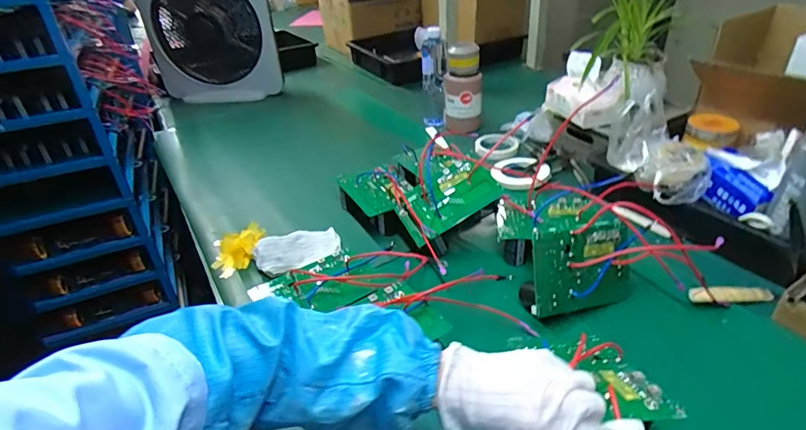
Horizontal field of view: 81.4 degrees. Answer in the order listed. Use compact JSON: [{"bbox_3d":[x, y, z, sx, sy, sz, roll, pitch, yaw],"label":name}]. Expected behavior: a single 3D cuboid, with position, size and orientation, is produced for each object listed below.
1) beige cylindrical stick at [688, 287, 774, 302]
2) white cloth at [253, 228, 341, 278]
[{"bbox_3d":[0.437,0.106,0.628,0.112,0.019,0.022,-4,34,0],"label":"beige cylindrical stick"},{"bbox_3d":[-0.166,0.054,0.752,0.135,0.016,0.073,-15,54,-24],"label":"white cloth"}]

